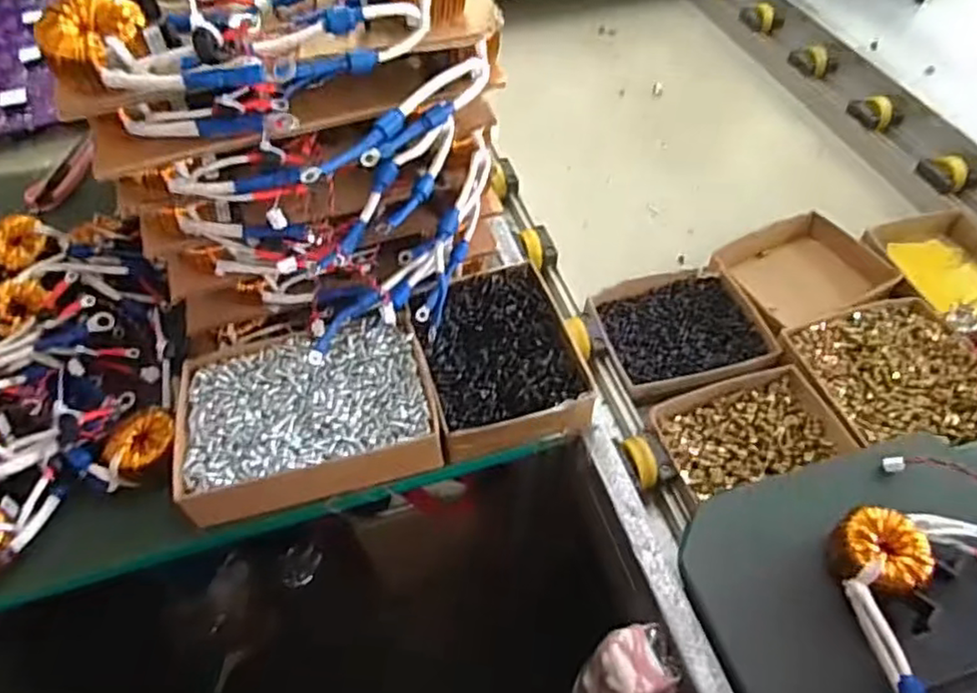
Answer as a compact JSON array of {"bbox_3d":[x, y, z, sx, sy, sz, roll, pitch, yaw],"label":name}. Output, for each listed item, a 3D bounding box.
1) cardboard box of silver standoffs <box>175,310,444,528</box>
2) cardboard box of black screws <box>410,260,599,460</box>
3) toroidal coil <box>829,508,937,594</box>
[{"bbox_3d":[-0.159,0.056,0.576,0.216,0.046,0.160,-14,53,-8],"label":"cardboard box of silver standoffs"},{"bbox_3d":[0.008,0.009,0.604,0.132,0.040,0.177,-14,53,-8],"label":"cardboard box of black screws"},{"bbox_3d":[0.280,0.151,0.471,0.062,0.042,0.059,-1,52,1],"label":"toroidal coil"}]

